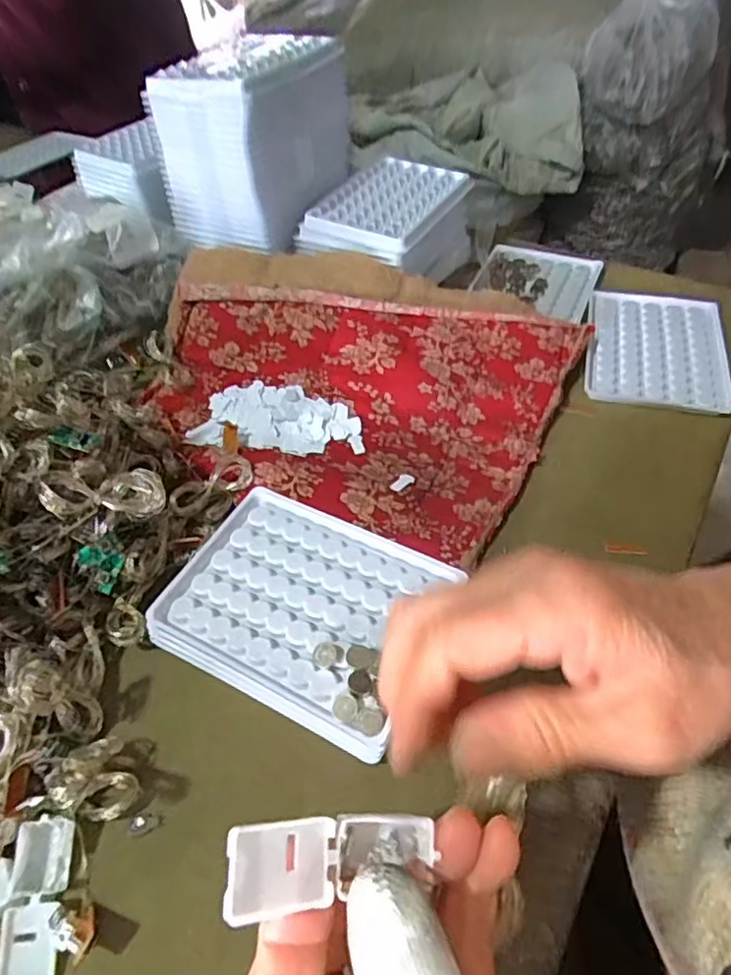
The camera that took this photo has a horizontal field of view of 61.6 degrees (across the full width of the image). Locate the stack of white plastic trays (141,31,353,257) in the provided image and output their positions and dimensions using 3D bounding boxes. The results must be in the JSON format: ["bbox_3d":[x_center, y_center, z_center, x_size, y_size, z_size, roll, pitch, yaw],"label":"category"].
[{"bbox_3d":[-0.084,-0.267,0.475,0.104,0.119,0.123,17,51,17],"label":"stack of white plastic trays"}]

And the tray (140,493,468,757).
[{"bbox_3d":[-0.032,0.057,0.302,0.124,0.023,0.099,20,52,19],"label":"tray"}]

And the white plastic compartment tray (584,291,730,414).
[{"bbox_3d":[0.214,-0.101,0.450,0.096,0.011,0.128,10,49,12],"label":"white plastic compartment tray"}]

